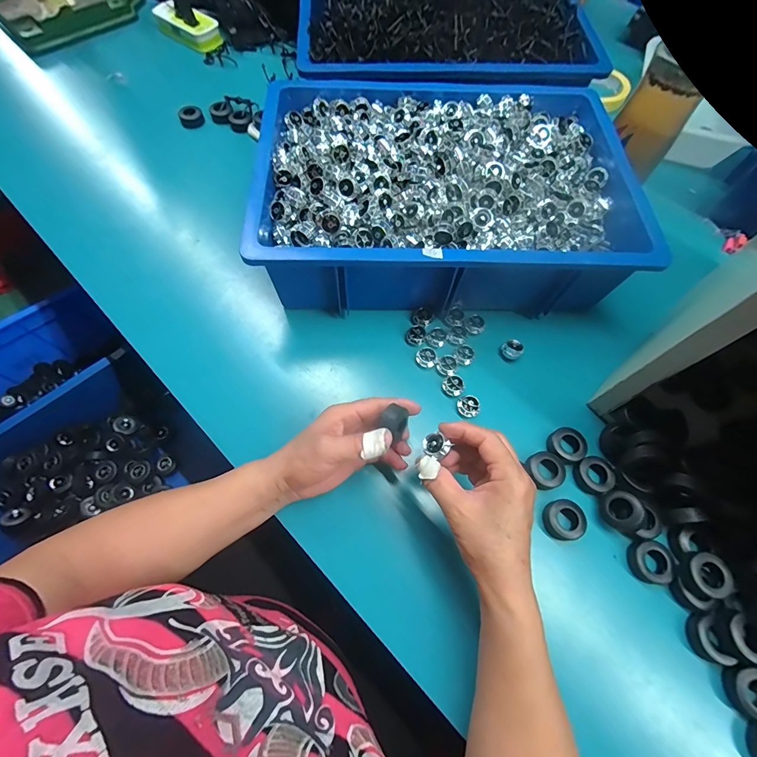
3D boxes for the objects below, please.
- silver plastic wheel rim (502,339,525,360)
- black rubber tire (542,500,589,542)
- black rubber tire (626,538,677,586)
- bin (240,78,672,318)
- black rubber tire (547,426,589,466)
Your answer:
[{"bbox_3d":[0.161,-0.034,0.439,0.023,0.019,0.021,1,66,-2],"label":"silver plastic wheel rim"},{"bbox_3d":[0.184,0.140,0.360,0.036,0.018,0.036,1,66,-2],"label":"black rubber tire"},{"bbox_3d":[0.262,0.175,0.346,0.037,0.014,0.038,1,66,-2],"label":"black rubber tire"},{"bbox_3d":[0.085,-0.232,0.470,0.447,0.112,0.357,-1,66,-2],"label":"bin"},{"bbox_3d":[0.202,0.074,0.391,0.038,0.017,0.037,1,66,-2],"label":"black rubber tire"}]

